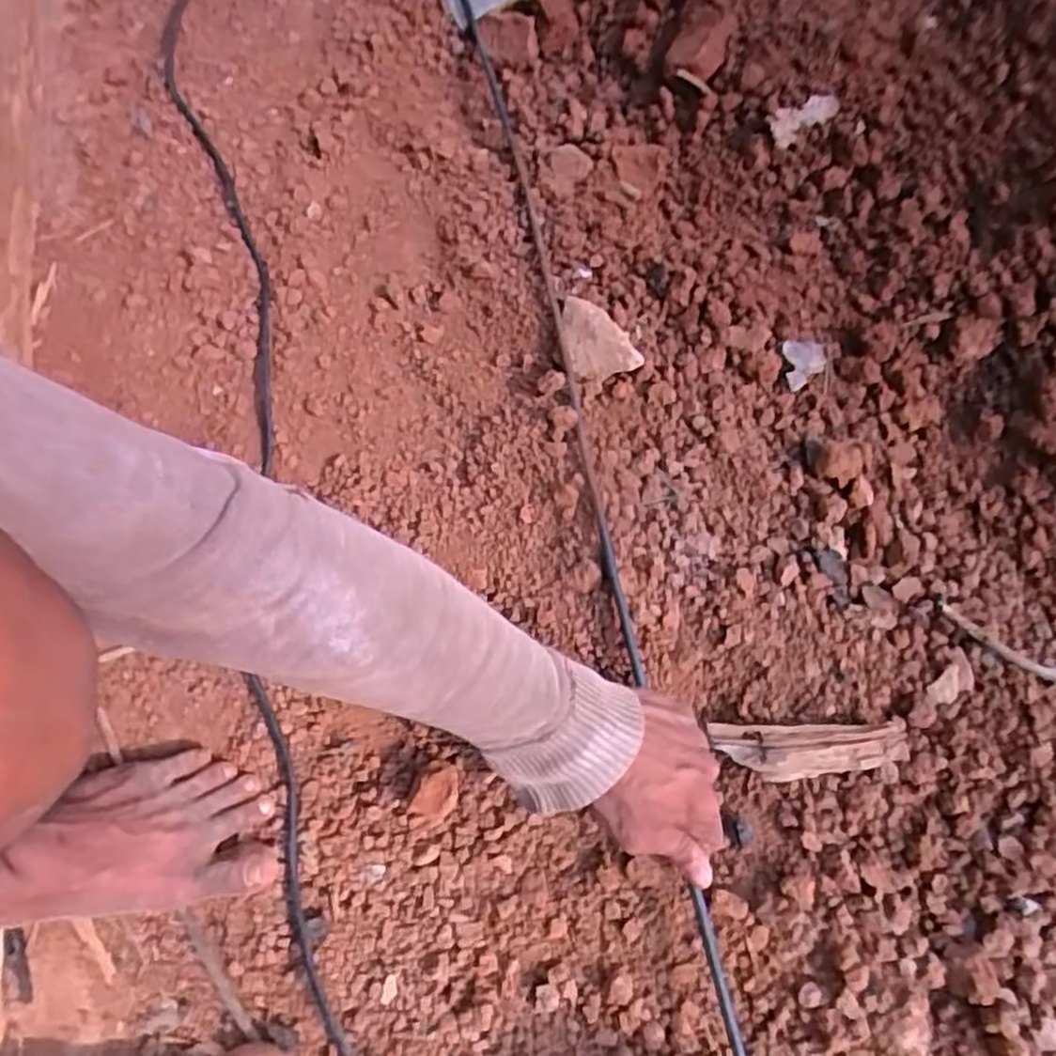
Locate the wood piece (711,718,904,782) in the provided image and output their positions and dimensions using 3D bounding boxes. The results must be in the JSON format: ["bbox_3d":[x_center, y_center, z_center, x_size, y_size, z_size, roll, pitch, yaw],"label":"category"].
[{"bbox_3d":[0.209,0.163,0.538,0.142,0.022,0.040,-1,68,-1],"label":"wood piece"}]

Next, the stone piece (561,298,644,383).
[{"bbox_3d":[0.065,-0.175,0.669,0.060,0.016,0.080,-11,69,-5],"label":"stone piece"}]

